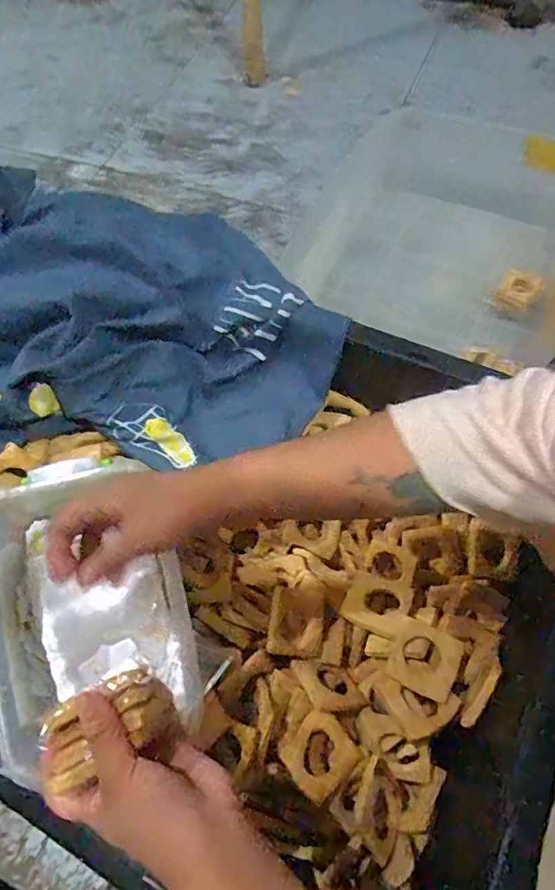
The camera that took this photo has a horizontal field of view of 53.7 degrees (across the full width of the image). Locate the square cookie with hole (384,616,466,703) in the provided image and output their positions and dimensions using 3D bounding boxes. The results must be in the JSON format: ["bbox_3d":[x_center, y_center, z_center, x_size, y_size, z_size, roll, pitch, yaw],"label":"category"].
[{"bbox_3d":[0.134,0.195,0.500,0.059,0.010,0.057,24,68,15],"label":"square cookie with hole"}]

